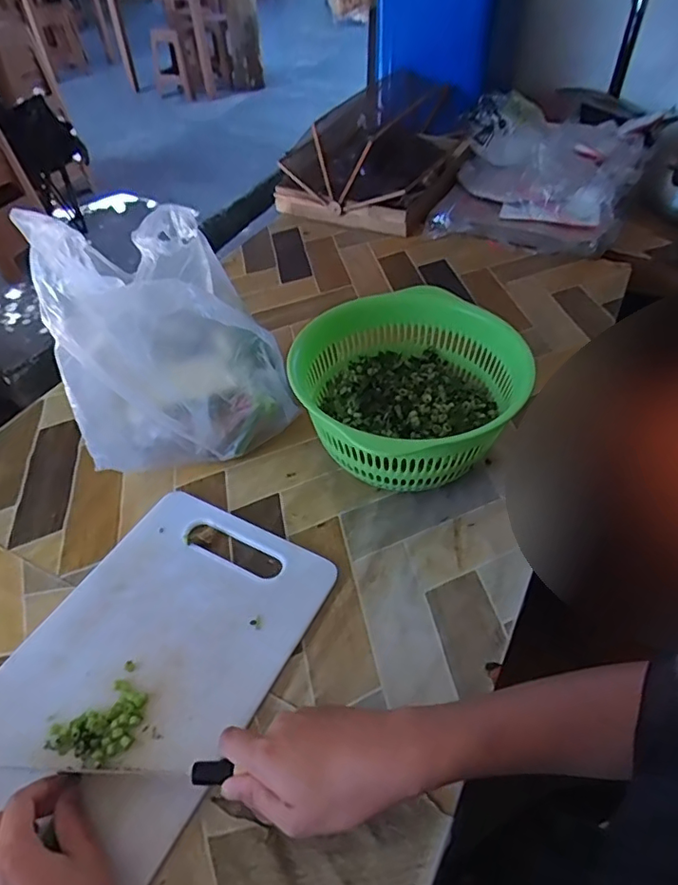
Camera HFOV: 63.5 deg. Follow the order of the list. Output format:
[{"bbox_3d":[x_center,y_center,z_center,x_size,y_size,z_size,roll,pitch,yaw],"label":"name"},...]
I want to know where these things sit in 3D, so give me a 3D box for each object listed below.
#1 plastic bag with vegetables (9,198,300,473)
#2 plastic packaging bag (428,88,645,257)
[{"bbox_3d":[-0.174,-0.114,0.529,0.201,0.280,0.192,-27,50,-20],"label":"plastic bag with vegetables"},{"bbox_3d":[0.334,-0.451,0.924,0.288,0.154,0.309,15,49,17],"label":"plastic packaging bag"}]

